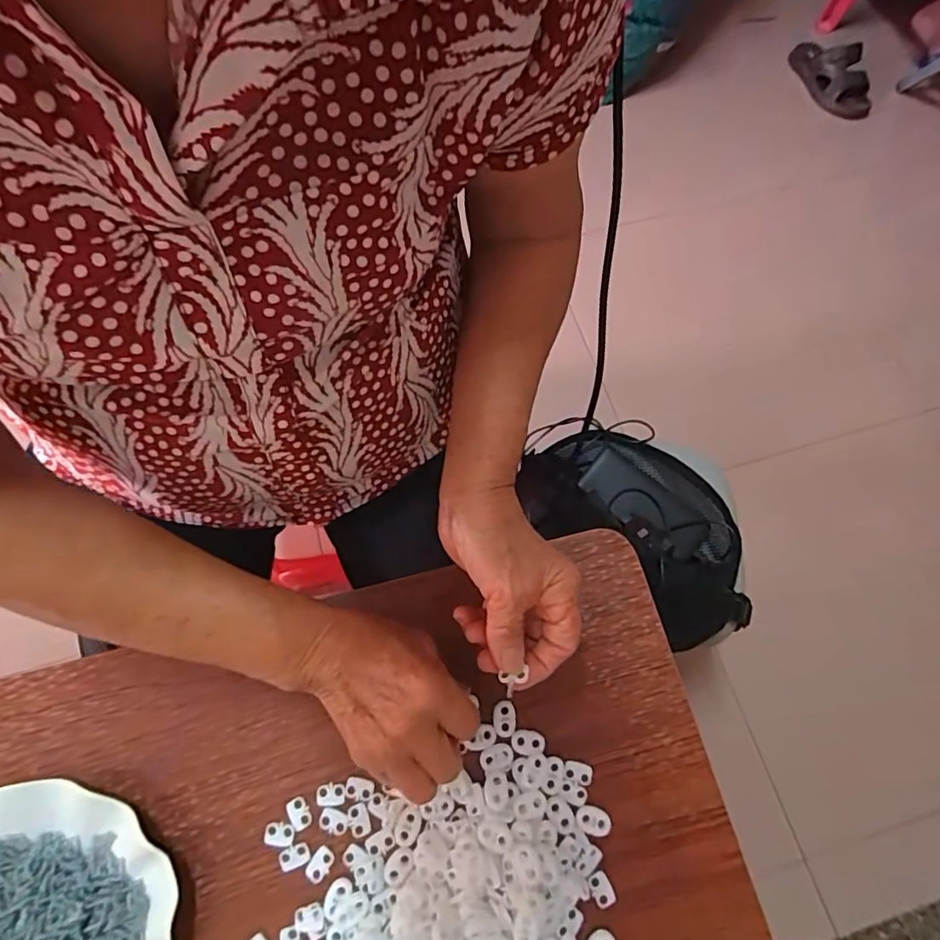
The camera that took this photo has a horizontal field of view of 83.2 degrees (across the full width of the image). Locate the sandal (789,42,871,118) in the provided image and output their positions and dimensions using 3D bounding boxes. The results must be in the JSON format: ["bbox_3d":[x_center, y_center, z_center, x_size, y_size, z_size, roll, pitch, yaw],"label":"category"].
[{"bbox_3d":[0.908,-0.978,1.318,0.111,0.083,0.253,-13,70,-5],"label":"sandal"}]

